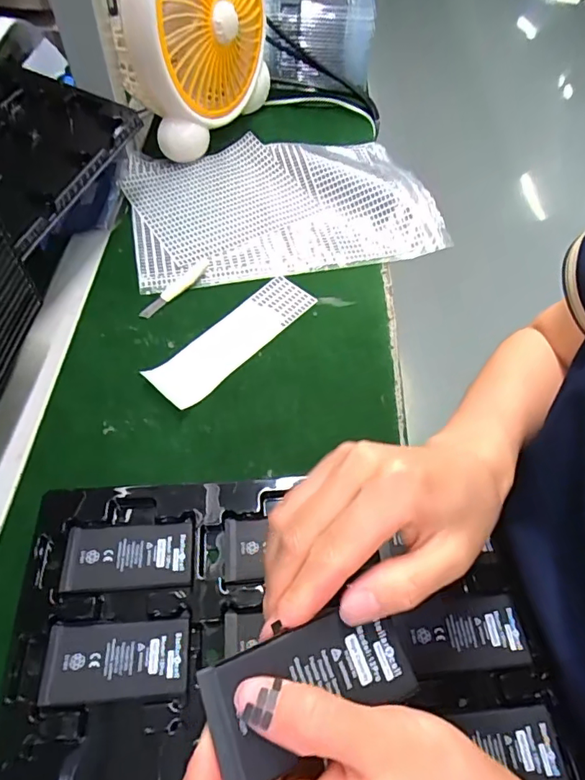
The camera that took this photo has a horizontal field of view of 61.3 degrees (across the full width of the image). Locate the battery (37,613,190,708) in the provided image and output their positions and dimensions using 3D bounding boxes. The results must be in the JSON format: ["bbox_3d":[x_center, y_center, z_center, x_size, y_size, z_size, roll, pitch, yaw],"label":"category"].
[{"bbox_3d":[-0.108,0.165,0.304,0.086,0.004,0.043,-2,56,-5],"label":"battery"}]

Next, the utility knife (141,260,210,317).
[{"bbox_3d":[-0.114,-0.101,0.487,0.016,0.005,0.091,31,59,16],"label":"utility knife"}]

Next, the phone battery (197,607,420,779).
[{"bbox_3d":[0.009,0.117,0.198,0.084,0.005,0.041,-13,69,-25],"label":"phone battery"}]

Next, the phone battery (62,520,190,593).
[{"bbox_3d":[-0.113,0.113,0.339,0.084,0.004,0.043,-2,56,-6],"label":"phone battery"}]

